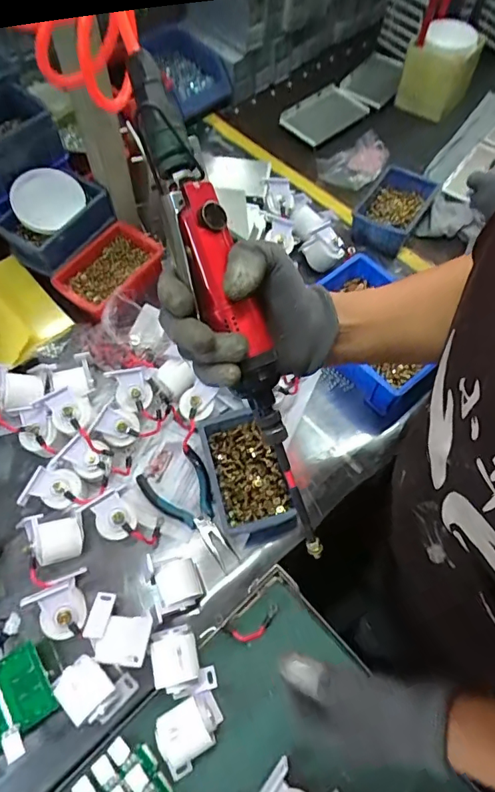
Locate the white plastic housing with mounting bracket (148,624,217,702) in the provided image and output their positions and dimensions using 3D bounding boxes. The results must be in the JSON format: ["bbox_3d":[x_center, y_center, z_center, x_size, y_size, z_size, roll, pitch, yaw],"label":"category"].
[{"bbox_3d":[-0.067,0.270,0.491,0.055,0.051,0.065,-14,63,-8],"label":"white plastic housing with mounting bracket"}]

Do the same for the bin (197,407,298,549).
[{"bbox_3d":[0.000,0.094,0.584,0.082,0.052,0.146,-17,63,-9],"label":"bin"}]

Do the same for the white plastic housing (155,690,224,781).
[{"bbox_3d":[-0.056,0.327,0.464,0.063,0.042,0.054,-27,65,-14],"label":"white plastic housing"}]

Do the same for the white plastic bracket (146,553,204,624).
[{"bbox_3d":[-0.077,0.205,0.523,0.048,0.050,0.057,-13,63,-7],"label":"white plastic bracket"}]

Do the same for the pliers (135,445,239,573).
[{"bbox_3d":[-0.065,0.129,0.573,0.077,0.033,0.140,-36,68,-18],"label":"pliers"}]

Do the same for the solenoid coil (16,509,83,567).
[{"bbox_3d":[-0.218,0.164,0.547,0.065,0.053,0.053,-17,63,-9],"label":"solenoid coil"}]

